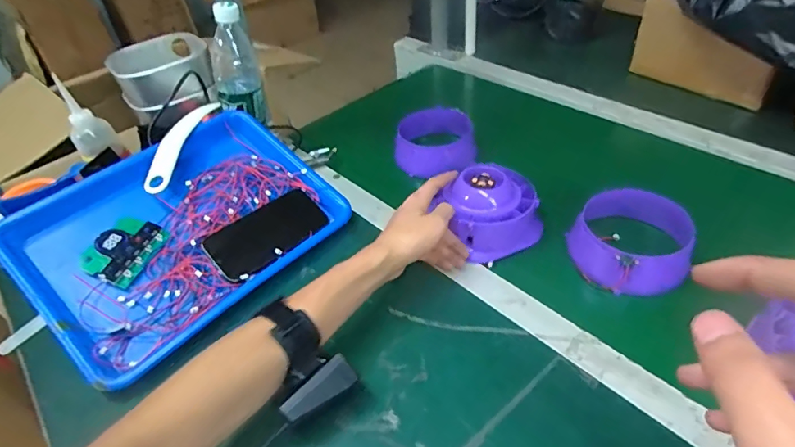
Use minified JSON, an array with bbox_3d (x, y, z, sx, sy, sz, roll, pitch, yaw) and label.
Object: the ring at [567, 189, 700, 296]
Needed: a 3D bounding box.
[{"bbox_3d":[0.261,0.020,0.517,0.100,0.066,0.119,-34,48,-27],"label":"ring"}]

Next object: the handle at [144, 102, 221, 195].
[{"bbox_3d":[-0.291,-0.117,0.630,0.025,0.029,0.203,0,42,7],"label":"handle"}]

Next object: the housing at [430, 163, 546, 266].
[{"bbox_3d":[0.116,-0.017,0.566,0.112,0.081,0.083,-17,45,-11],"label":"housing"}]

